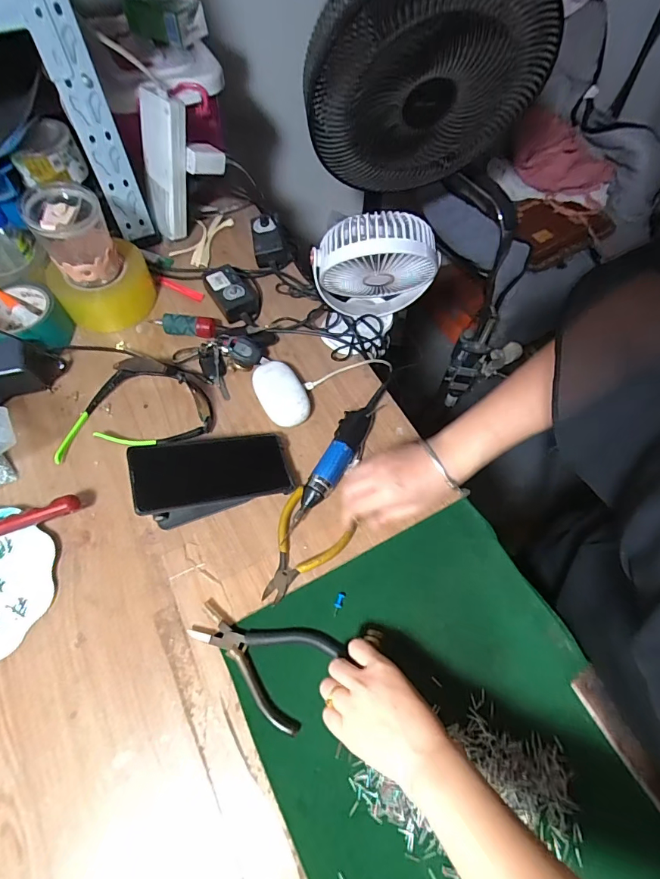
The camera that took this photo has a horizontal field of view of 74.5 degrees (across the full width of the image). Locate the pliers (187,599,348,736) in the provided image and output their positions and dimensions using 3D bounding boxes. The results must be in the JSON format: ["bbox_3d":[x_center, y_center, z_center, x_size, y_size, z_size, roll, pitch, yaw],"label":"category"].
[{"bbox_3d":[-0.067,0.204,0.431,0.139,0.013,0.090,32,66,15],"label":"pliers"}]

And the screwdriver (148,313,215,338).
[{"bbox_3d":[-0.207,-0.158,0.610,0.093,0.029,0.024,7,62,3],"label":"screwdriver"}]

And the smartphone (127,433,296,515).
[{"bbox_3d":[-0.124,0.033,0.472,0.167,0.011,0.074,-5,60,-28],"label":"smartphone"}]

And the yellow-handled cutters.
[{"bbox_3d":[-0.039,0.118,0.475,0.083,0.013,0.115,36,67,17],"label":"yellow-handled cutters"}]

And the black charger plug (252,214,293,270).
[{"bbox_3d":[-0.094,-0.312,0.690,0.056,0.036,0.095,-10,62,-6],"label":"black charger plug"}]

